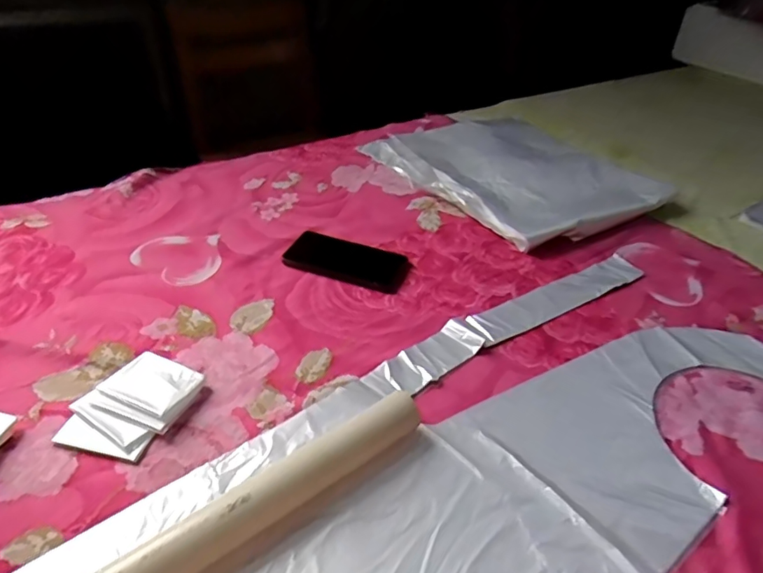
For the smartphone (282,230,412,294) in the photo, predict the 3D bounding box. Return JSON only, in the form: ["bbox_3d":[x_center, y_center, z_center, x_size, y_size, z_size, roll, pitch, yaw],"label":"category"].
[{"bbox_3d":[-0.045,-0.040,0.727,0.165,0.011,0.088,16,41,16],"label":"smartphone"}]

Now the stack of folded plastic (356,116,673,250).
[{"bbox_3d":[0.215,-0.209,0.930,0.333,0.058,0.444,-19,45,-25],"label":"stack of folded plastic"}]

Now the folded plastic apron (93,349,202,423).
[{"bbox_3d":[-0.230,0.100,0.530,0.091,0.019,0.066,19,42,18],"label":"folded plastic apron"}]

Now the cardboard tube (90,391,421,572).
[{"bbox_3d":[-0.114,0.184,0.414,0.356,0.042,0.033,-25,47,-30],"label":"cardboard tube"}]

